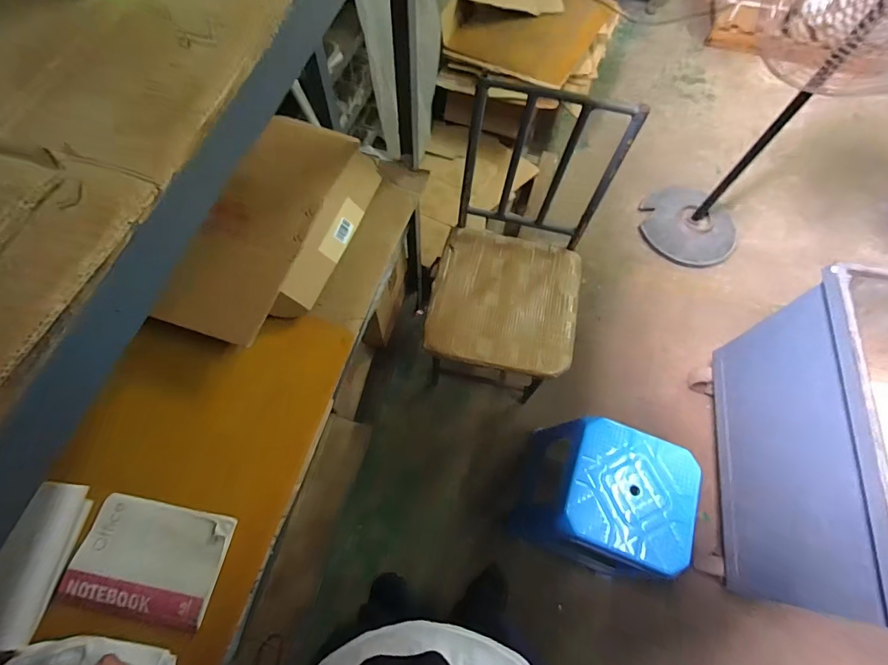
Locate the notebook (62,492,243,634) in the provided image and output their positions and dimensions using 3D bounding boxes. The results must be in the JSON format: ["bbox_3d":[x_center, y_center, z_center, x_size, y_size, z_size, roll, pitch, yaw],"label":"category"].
[{"bbox_3d":[-0.437,0.337,0.613,0.207,0.017,0.150,10,66,3],"label":"notebook"}]

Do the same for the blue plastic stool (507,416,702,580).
[{"bbox_3d":[0.414,0.461,1.158,0.321,0.464,0.307,22,67,8],"label":"blue plastic stool"}]

